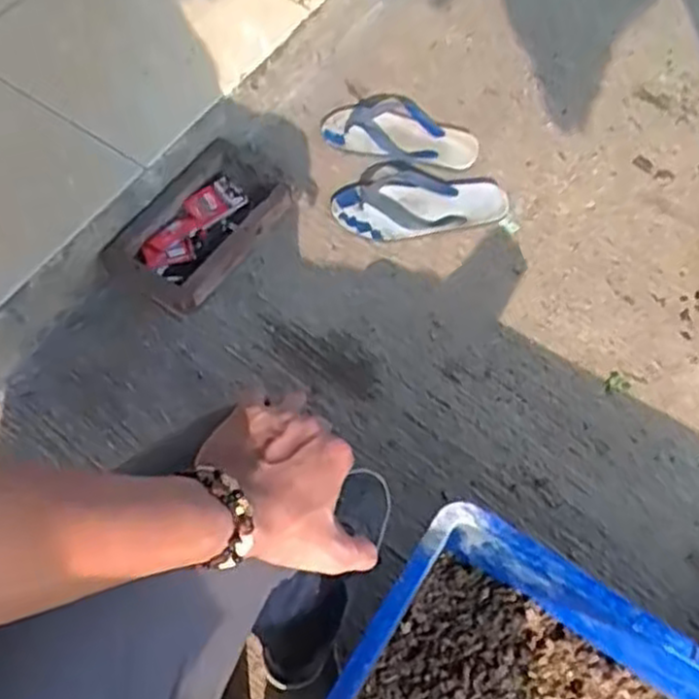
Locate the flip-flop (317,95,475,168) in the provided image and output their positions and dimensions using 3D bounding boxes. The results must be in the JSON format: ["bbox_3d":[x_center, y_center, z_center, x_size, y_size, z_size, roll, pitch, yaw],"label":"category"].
[{"bbox_3d":[0.085,-0.370,1.249,0.255,0.050,0.098,16,64,8],"label":"flip-flop"}]

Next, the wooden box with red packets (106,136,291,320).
[{"bbox_3d":[-0.220,-0.187,1.133,0.150,0.063,0.264,33,68,16],"label":"wooden box with red packets"}]

